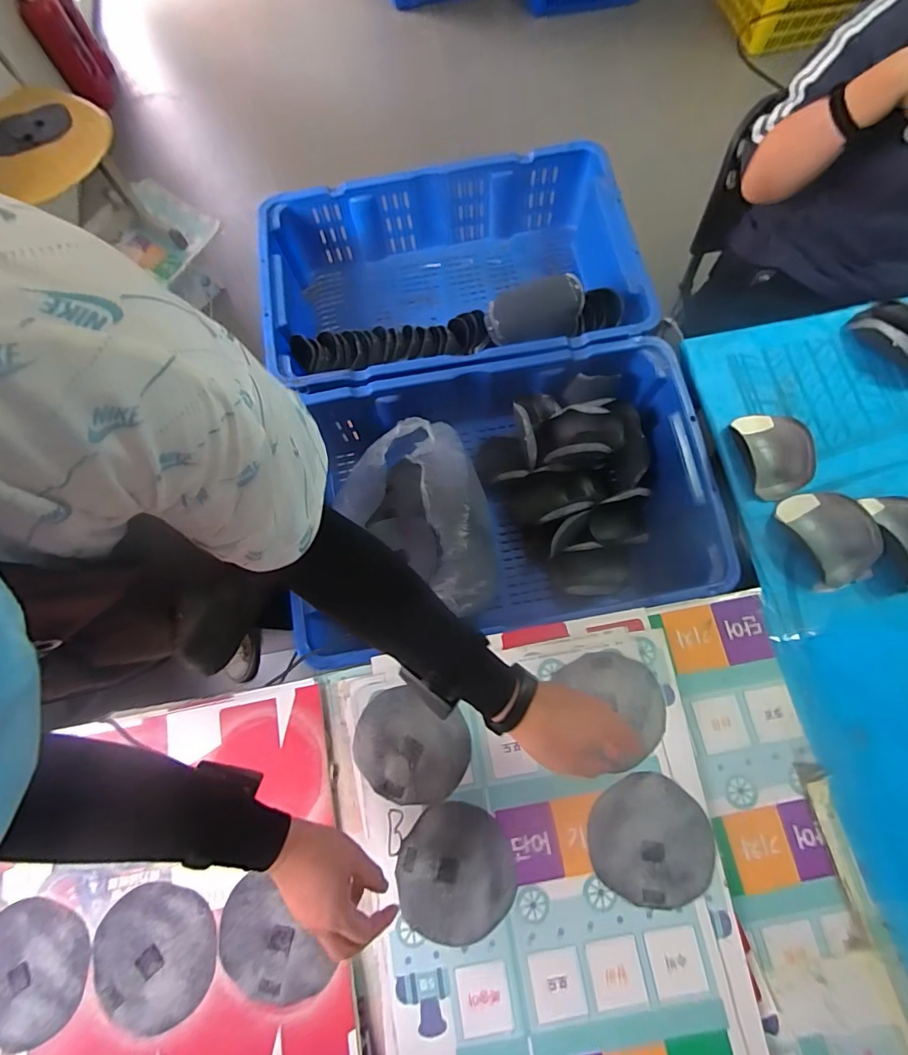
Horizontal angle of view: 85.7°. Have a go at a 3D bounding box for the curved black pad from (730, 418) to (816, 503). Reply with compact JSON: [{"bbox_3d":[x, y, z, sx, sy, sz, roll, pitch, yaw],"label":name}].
[{"bbox_3d":[0.483,-0.114,0.731,0.085,0.034,0.130,-13,75,-4],"label":"curved black pad"}]

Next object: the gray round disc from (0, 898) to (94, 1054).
[{"bbox_3d":[-0.521,0.545,0.599,0.141,0.011,0.149,-1,75,2],"label":"gray round disc"}]

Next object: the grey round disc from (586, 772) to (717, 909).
[{"bbox_3d":[0.240,0.385,0.601,0.148,0.016,0.148,0,74,0],"label":"grey round disc"}]

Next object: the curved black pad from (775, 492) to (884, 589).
[{"bbox_3d":[0.536,0.008,0.688,0.103,0.045,0.138,-20,75,-5],"label":"curved black pad"}]

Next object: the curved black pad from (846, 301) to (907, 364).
[{"bbox_3d":[0.710,-0.303,0.773,0.087,0.047,0.140,-37,78,-9],"label":"curved black pad"}]

